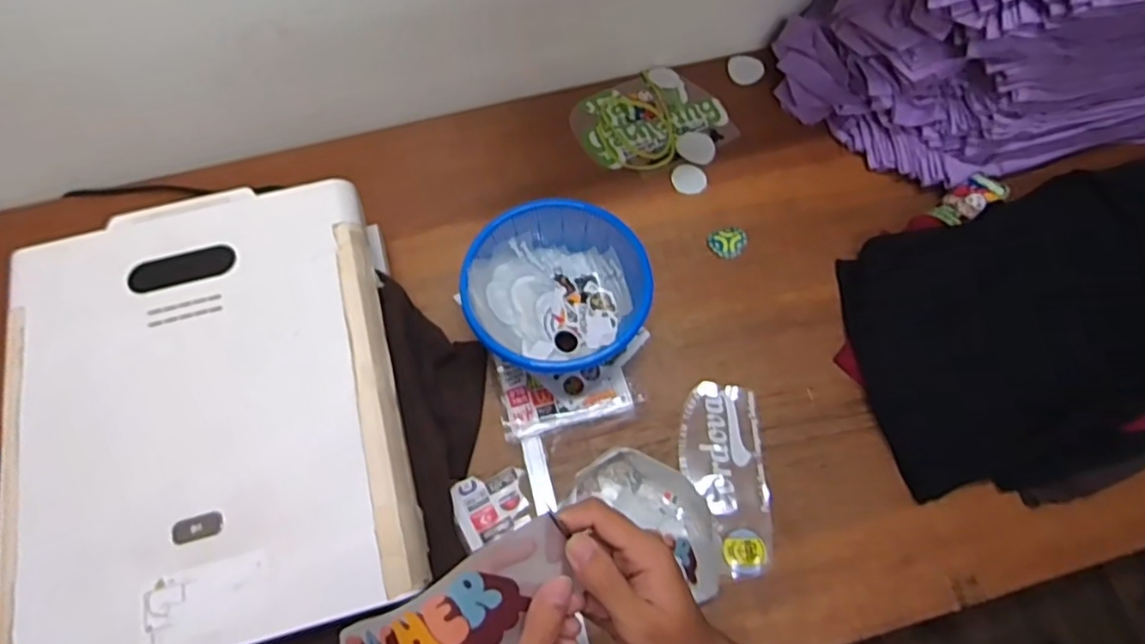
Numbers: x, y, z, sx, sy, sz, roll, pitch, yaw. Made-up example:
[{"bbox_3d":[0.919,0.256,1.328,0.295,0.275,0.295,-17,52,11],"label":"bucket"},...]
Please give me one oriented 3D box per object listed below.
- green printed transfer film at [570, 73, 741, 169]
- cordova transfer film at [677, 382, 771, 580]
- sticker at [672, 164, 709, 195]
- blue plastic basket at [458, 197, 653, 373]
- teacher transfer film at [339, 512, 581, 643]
[{"bbox_3d":[0.128,-0.331,1.069,0.243,0.010,0.167,-21,68,-9],"label":"green printed transfer film"},{"bbox_3d":[0.197,0.197,0.835,0.106,0.024,0.237,-3,66,-2],"label":"cordova transfer film"},{"bbox_3d":[0.185,-0.226,1.030,0.054,0.004,0.055,0,66,-1],"label":"sticker"},{"bbox_3d":[-0.023,-0.041,0.863,0.226,0.098,0.220,-18,67,-8],"label":"blue plastic basket"},{"bbox_3d":[-0.072,0.171,0.363,0.159,0.045,0.065,-41,72,3],"label":"teacher transfer film"}]

